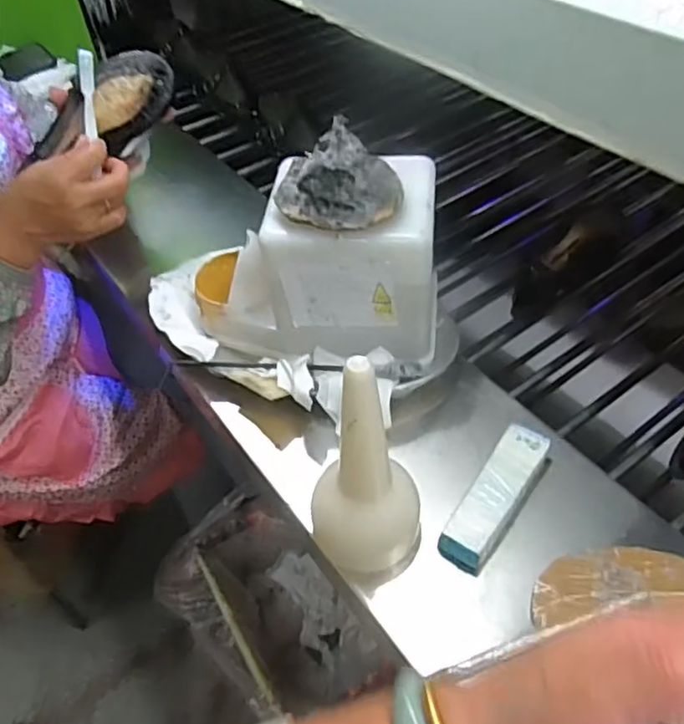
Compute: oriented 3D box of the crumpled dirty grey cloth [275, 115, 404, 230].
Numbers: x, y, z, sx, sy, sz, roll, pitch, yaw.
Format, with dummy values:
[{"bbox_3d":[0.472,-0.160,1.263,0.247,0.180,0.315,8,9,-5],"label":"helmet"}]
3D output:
[{"bbox_3d":[-0.004,-0.159,0.531,0.106,0.050,0.095,-5,49,1],"label":"crumpled dirty grey cloth"}]

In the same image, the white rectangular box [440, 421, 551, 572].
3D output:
[{"bbox_3d":[0.131,0.112,0.536,0.041,0.028,0.136,26,56,25],"label":"white rectangular box"}]

